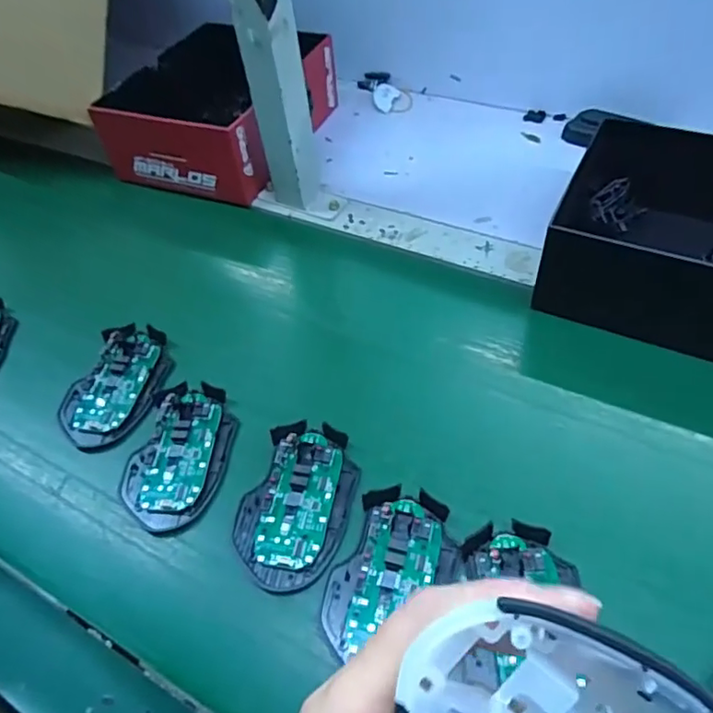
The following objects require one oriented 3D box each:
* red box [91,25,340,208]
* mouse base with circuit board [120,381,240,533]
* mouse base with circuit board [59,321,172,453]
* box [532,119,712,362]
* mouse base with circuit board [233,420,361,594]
[{"bbox_3d":[-0.158,-0.290,0.673,0.188,0.089,0.222,14,53,17],"label":"red box"},{"bbox_3d":[-0.131,0.070,0.422,0.072,0.019,0.112,4,51,9],"label":"mouse base with circuit board"},{"bbox_3d":[-0.195,0.020,0.468,0.068,0.018,0.114,12,53,15],"label":"mouse base with circuit board"},{"bbox_3d":[0.292,-0.100,0.473,0.222,0.083,0.201,21,56,22],"label":"box"},{"bbox_3d":[-0.041,0.098,0.389,0.073,0.016,0.113,9,52,13],"label":"mouse base with circuit board"}]

